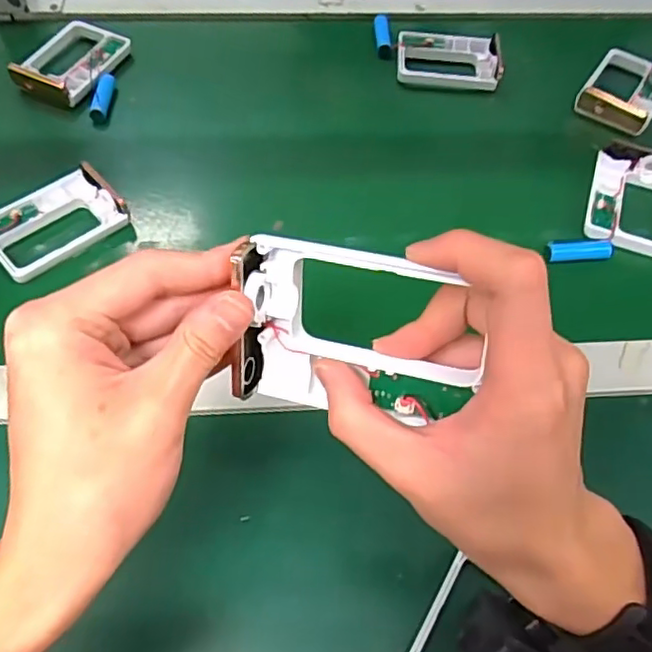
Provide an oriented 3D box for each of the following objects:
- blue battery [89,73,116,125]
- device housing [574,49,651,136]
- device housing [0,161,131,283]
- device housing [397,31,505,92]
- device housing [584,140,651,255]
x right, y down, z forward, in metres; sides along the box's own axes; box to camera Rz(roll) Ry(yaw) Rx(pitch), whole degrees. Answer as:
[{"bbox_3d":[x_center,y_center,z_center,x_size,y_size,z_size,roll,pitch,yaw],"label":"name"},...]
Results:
[{"bbox_3d":[-0.202,-0.208,0.566,0.015,0.013,0.059,0,57,1],"label":"blue battery"},{"bbox_3d":[0.287,-0.229,0.597,0.070,0.017,0.107,30,62,19],"label":"device housing"},{"bbox_3d":[-0.211,-0.081,0.479,0.099,0.023,0.069,-38,64,-21],"label":"device housing"},{"bbox_3d":[0.120,-0.265,0.613,0.099,0.016,0.073,2,57,2],"label":"device housing"},{"bbox_3d":[0.258,-0.112,0.518,0.070,0.015,0.114,17,59,12],"label":"device housing"}]

